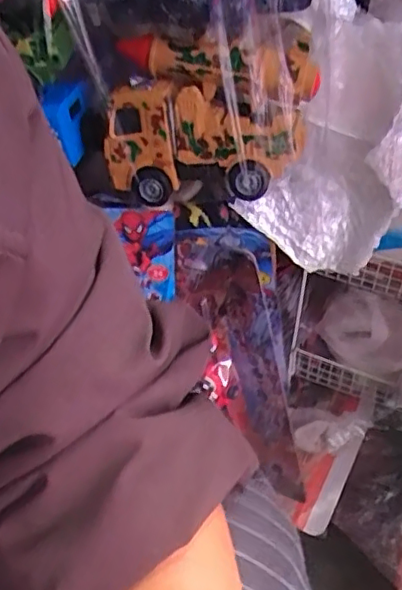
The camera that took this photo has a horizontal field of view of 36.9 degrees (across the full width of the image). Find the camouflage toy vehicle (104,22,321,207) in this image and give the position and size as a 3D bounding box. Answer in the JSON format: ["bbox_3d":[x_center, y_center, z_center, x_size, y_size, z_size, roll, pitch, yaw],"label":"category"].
[{"bbox_3d":[0.006,-0.130,0.446,0.157,0.117,0.055,-2,19,14],"label":"camouflage toy vehicle"}]

